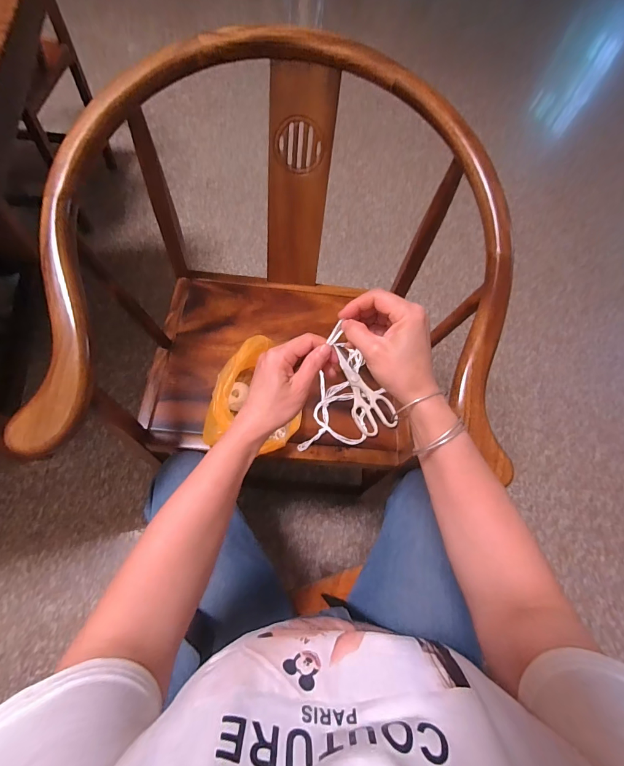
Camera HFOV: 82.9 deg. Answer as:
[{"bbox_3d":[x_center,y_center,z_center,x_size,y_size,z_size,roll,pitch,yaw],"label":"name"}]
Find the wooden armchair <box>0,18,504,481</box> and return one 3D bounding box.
[{"bbox_3d":[-0.064,-0.052,0.752,0.611,0.832,0.574,2,62,-5],"label":"wooden armchair"}]

